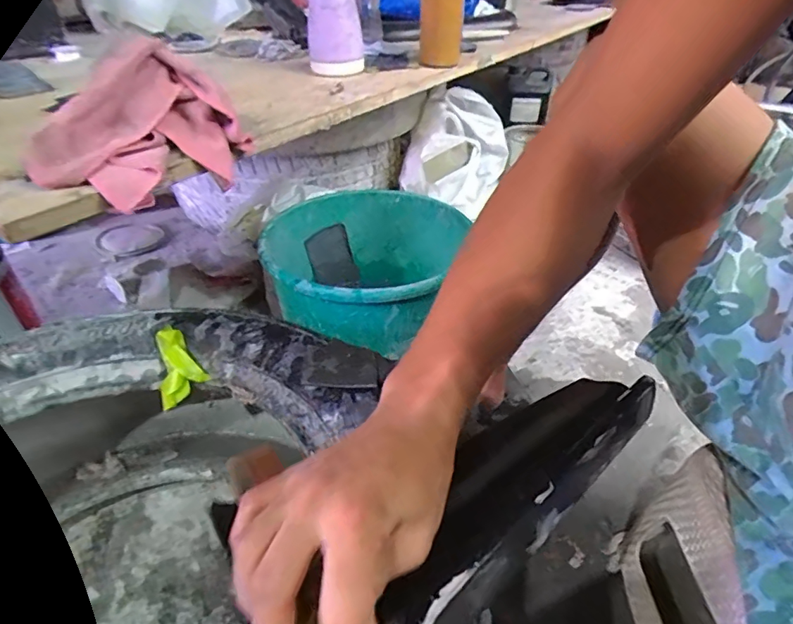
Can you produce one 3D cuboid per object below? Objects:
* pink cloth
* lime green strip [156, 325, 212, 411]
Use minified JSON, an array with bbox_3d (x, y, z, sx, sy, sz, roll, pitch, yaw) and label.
[{"bbox_3d":[-0.250,-0.179,0.462,0.114,0.114,0.185,19,40,25],"label":"pink cloth"},{"bbox_3d":[-0.226,0.051,0.501,0.046,0.019,0.085,-14,70,-19],"label":"lime green strip"}]

